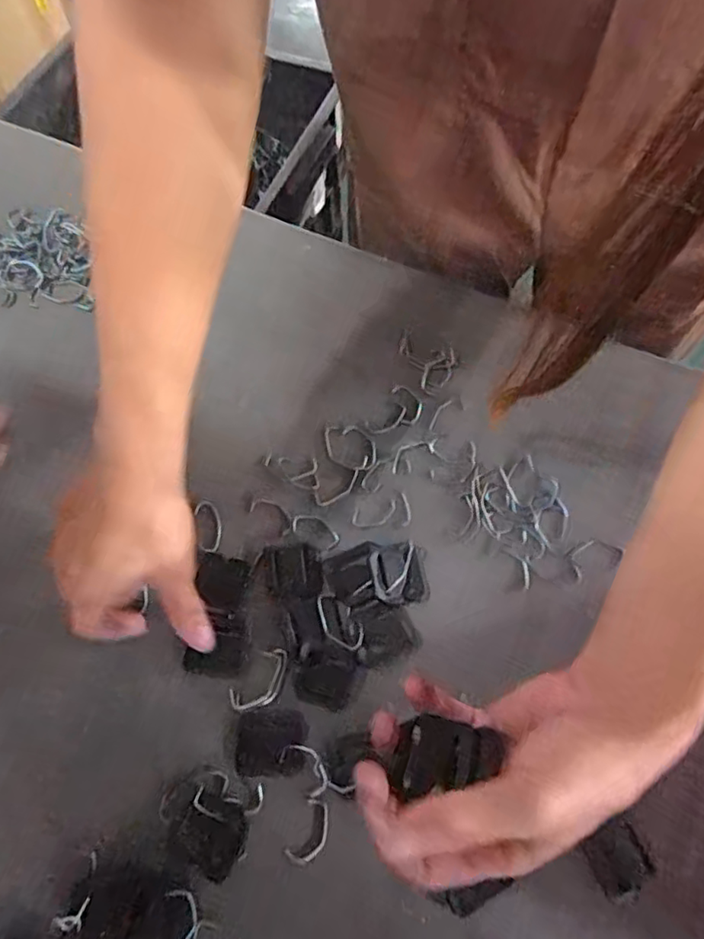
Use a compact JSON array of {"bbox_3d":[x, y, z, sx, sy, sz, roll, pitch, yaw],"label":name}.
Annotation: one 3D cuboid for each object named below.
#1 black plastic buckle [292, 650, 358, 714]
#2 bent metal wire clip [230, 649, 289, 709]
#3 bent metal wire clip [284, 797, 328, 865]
[{"bbox_3d":[-0.017,0.128,0.368,0.033,0.004,0.031,23,70,9],"label":"black plastic buckle"},{"bbox_3d":[-0.054,0.129,0.368,0.022,0.004,0.043,39,73,15],"label":"bent metal wire clip"},{"bbox_3d":[-0.023,0.203,0.339,0.019,0.004,0.034,24,70,10],"label":"bent metal wire clip"}]

